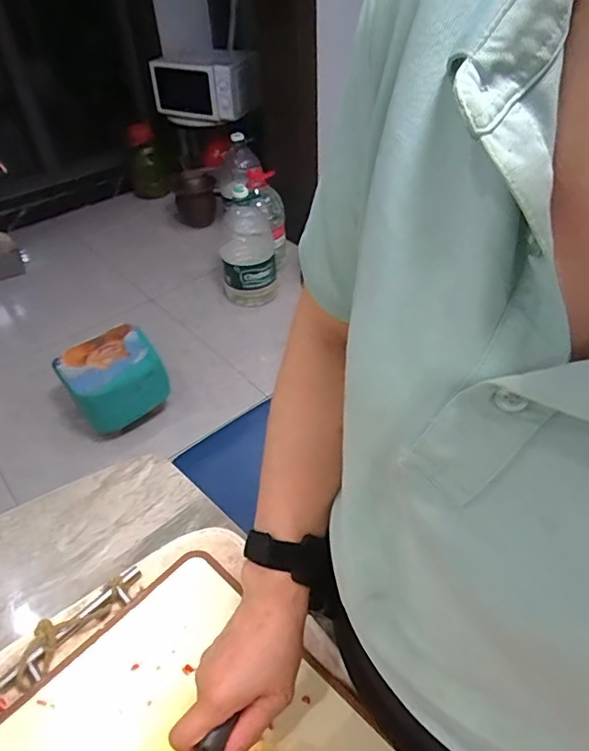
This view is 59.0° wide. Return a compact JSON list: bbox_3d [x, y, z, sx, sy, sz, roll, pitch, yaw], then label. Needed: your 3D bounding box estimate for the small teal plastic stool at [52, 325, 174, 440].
[{"bbox_3d":[-0.521,0.026,1.518,0.246,0.233,0.219,-29,49,-24],"label":"small teal plastic stool"}]

